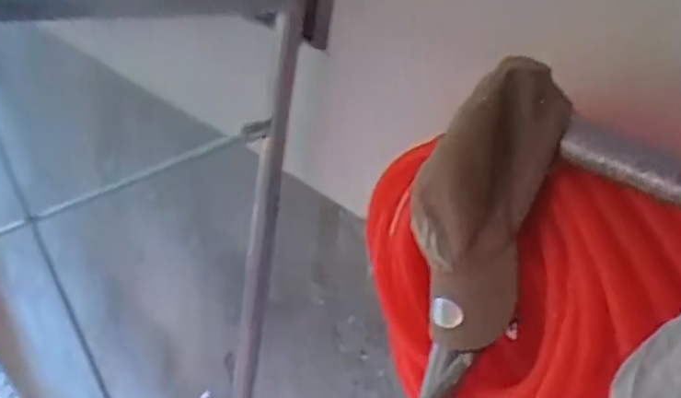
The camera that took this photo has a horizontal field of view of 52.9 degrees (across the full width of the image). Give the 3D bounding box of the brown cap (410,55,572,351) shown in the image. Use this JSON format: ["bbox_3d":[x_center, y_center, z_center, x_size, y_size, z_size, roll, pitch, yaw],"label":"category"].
[{"bbox_3d":[0.147,0.009,0.723,0.126,0.298,0.186,15,-3,20],"label":"brown cap"}]

